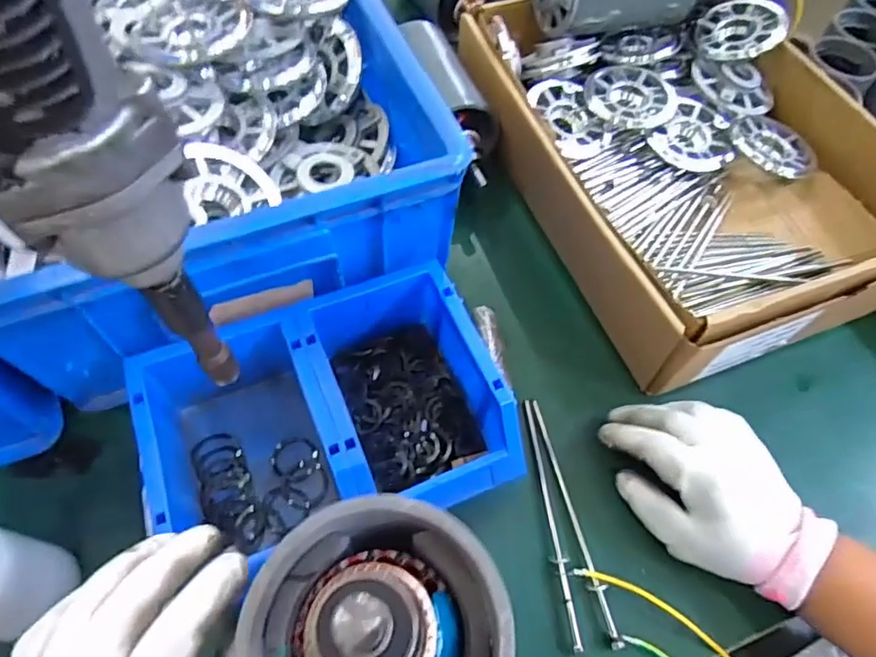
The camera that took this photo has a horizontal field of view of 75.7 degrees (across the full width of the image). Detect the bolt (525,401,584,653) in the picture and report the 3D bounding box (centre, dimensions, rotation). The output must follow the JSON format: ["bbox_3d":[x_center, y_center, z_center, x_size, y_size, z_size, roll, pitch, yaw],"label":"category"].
[{"bbox_3d":[0.074,0.122,0.374,0.011,0.004,0.159,-6,59,-6],"label":"bolt"}]

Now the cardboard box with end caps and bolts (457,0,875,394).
[{"bbox_3d":[0.207,-0.150,0.491,0.266,0.102,0.367,-18,61,-13],"label":"cardboard box with end caps and bolts"}]

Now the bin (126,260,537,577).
[{"bbox_3d":[-0.069,0.059,0.367,0.208,0.070,0.149,-19,61,-14],"label":"bin"}]

